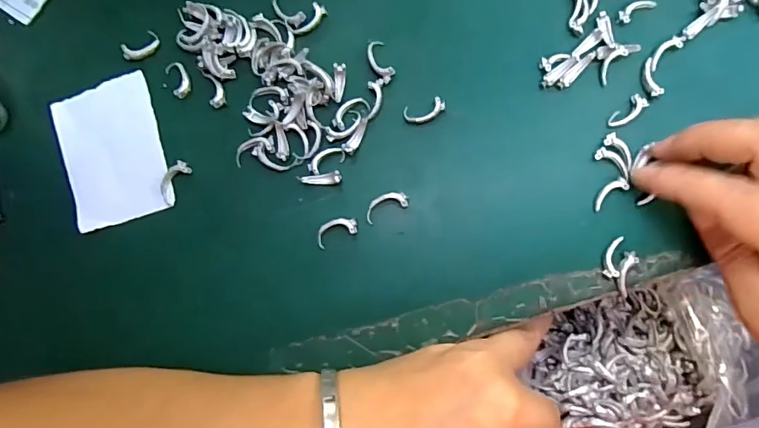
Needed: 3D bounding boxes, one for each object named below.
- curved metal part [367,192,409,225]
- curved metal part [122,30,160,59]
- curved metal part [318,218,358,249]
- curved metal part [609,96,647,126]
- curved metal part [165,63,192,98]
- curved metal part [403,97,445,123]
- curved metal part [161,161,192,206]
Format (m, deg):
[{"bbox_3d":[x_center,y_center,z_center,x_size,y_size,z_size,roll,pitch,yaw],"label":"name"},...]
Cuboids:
[{"bbox_3d":[0.003,-0.005,0.249,0.023,0.005,0.011,-26,84,2],"label":"curved metal part"},{"bbox_3d":[-0.128,-0.090,0.264,0.020,0.005,0.011,-32,83,1],"label":"curved metal part"},{"bbox_3d":[-0.022,0.008,0.249,0.022,0.005,0.012,-25,84,2],"label":"curved metal part"},{"bbox_3d":[0.123,-0.051,0.241,0.020,0.004,0.008,-42,83,0],"label":"curved metal part"},{"bbox_3d":[-0.107,-0.072,0.261,0.011,0.004,0.021,-25,84,2],"label":"curved metal part"},{"bbox_3d":[0.023,-0.053,0.252,0.021,0.004,0.010,-12,84,3],"label":"curved metal part"},{"bbox_3d":[-0.110,-0.018,0.259,0.012,0.006,0.023,34,88,6],"label":"curved metal part"}]

